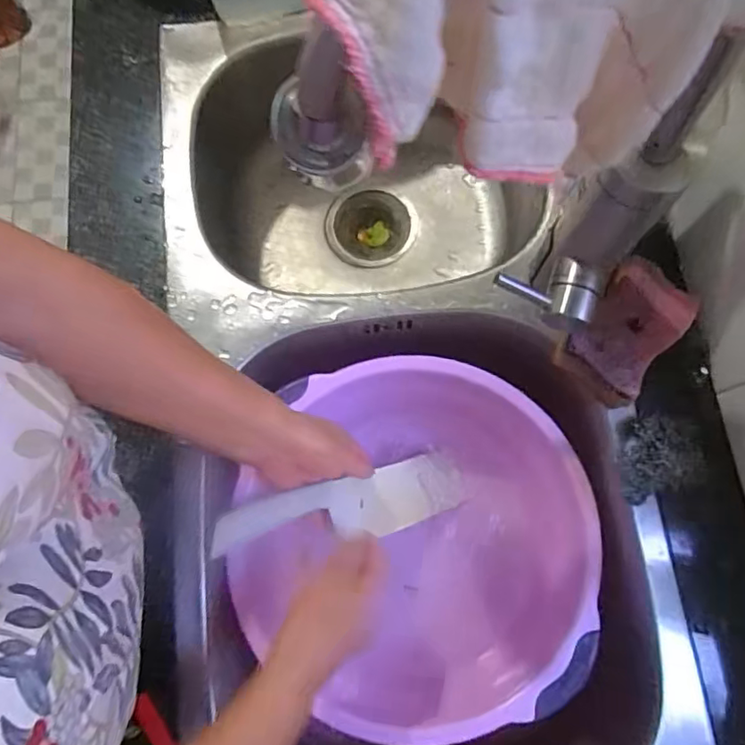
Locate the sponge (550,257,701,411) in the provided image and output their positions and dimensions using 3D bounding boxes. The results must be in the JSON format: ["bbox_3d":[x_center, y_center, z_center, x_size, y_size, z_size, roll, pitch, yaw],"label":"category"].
[{"bbox_3d":[0.217,-0.036,0.486,0.074,0.041,0.106,38,79,10],"label":"sponge"}]

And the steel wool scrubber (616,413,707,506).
[{"bbox_3d":[0.241,0.069,0.477,0.076,0.025,0.067,-11,75,-2],"label":"steel wool scrubber"}]

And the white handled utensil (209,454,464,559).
[{"bbox_3d":[-0.020,0.127,0.556,0.268,0.011,0.065,-3,73,-31],"label":"white handled utensil"}]

